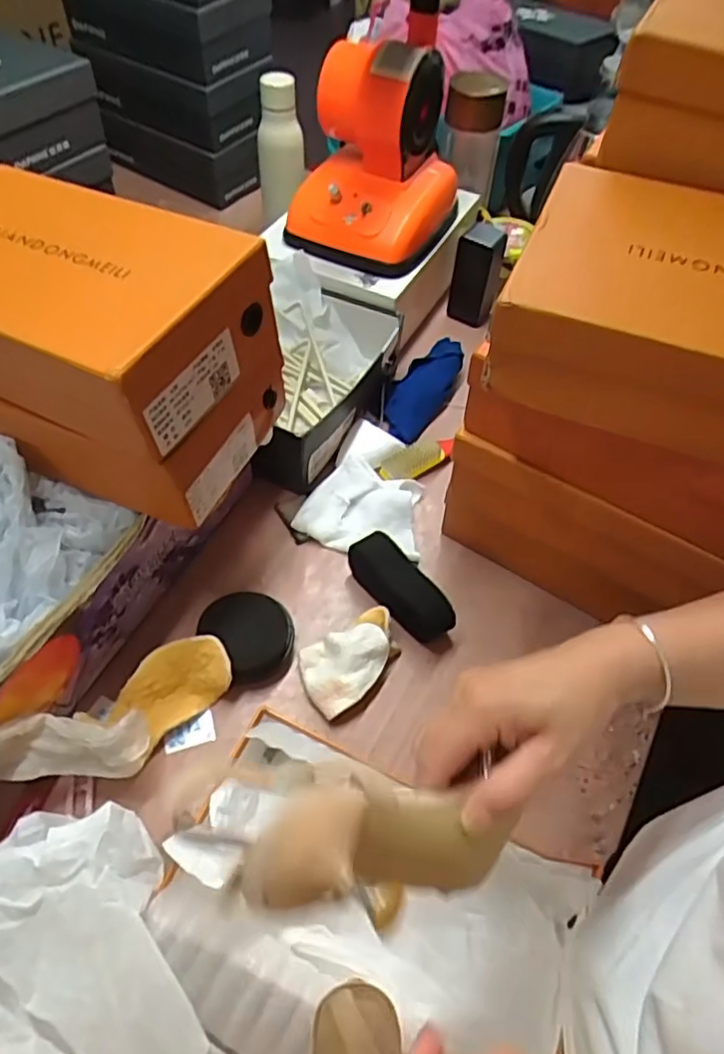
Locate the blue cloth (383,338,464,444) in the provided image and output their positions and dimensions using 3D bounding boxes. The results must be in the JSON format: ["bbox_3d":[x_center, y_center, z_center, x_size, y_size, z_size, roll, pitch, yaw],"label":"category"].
[{"bbox_3d":[0.080,-0.180,0.855,0.065,0.025,0.157,39,78,-4],"label":"blue cloth"}]

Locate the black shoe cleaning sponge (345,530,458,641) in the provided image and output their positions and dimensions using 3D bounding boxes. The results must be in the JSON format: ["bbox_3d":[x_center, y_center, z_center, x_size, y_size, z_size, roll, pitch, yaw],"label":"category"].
[{"bbox_3d":[0.038,0.062,0.673,0.039,0.054,0.125,-34,63,-24],"label":"black shoe cleaning sponge"}]

